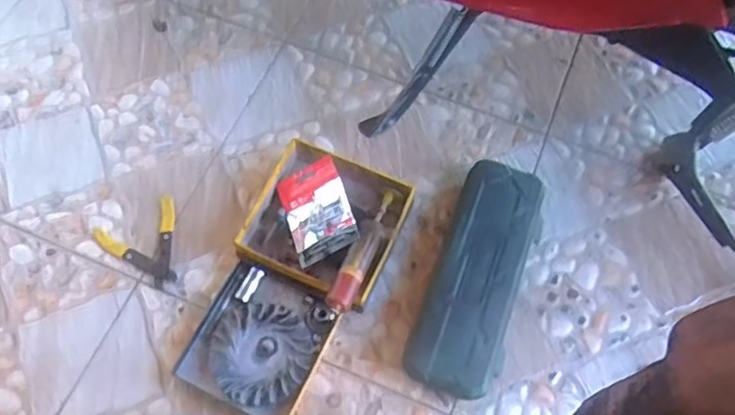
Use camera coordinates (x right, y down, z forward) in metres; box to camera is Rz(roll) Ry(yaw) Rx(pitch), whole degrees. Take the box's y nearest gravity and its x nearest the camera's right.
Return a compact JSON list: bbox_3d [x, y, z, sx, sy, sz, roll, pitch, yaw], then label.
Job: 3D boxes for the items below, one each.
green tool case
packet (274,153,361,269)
[{"bbox_3d":[0.134,0.082,0.742,0.104,0.060,0.289,19,66,9],"label":"green tool case"},{"bbox_3d":[-0.062,0.002,0.755,0.084,0.009,0.121,-30,62,14],"label":"packet"}]

